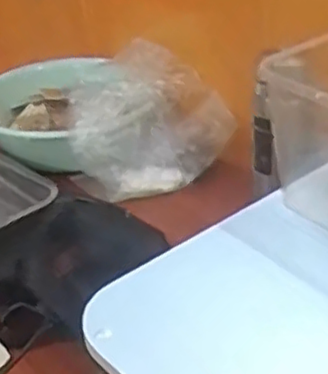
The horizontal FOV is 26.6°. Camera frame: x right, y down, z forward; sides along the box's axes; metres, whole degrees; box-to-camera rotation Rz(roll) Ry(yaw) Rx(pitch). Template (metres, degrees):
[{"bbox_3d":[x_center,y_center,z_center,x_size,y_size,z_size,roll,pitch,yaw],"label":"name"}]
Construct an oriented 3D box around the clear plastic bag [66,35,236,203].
[{"bbox_3d":[-0.019,-0.094,1.048,0.235,0.178,0.152,-1,32,7],"label":"clear plastic bag"}]

